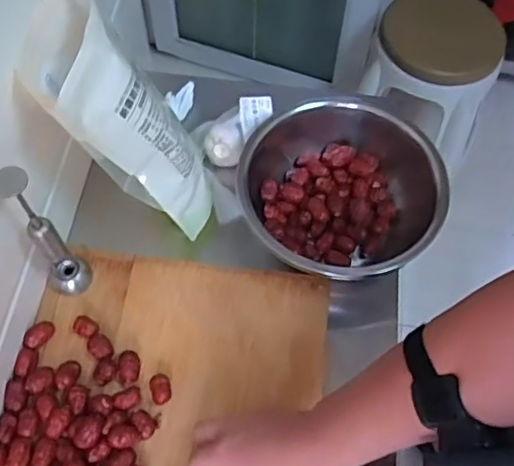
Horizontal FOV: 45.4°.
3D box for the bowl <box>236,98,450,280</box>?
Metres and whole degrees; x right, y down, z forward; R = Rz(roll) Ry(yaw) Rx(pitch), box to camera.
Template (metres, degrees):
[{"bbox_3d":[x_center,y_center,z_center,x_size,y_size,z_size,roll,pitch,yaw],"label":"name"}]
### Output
[{"bbox_3d":[0.096,-0.039,0.724,0.224,0.121,0.230,0,61,-1],"label":"bowl"}]

